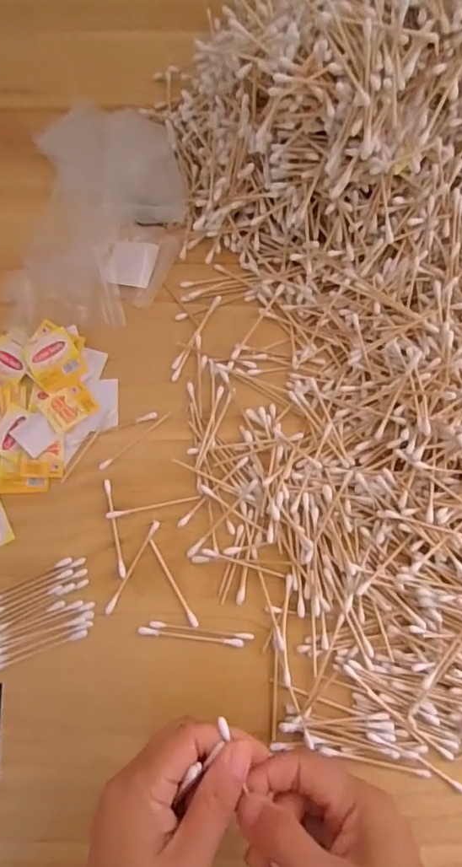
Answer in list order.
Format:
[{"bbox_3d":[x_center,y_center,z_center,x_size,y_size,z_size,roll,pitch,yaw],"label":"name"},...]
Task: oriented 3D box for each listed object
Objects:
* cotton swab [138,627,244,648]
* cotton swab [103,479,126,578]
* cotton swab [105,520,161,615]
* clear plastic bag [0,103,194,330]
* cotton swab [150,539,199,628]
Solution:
[{"bbox_3d":[-0.027,0.141,0.357,0.072,0.004,0.005,6,76,2],"label":"cotton swab"},{"bbox_3d":[-0.086,0.069,0.379,0.006,0.004,0.072,-13,76,-3],"label":"cotton swab"},{"bbox_3d":[-0.071,0.095,0.371,0.005,0.004,0.072,27,77,7],"label":"cotton swab"},{"bbox_3d":[-0.106,-0.189,0.431,0.123,0.027,0.208,5,74,4],"label":"clear plastic bag"},{"bbox_3d":[-0.041,0.106,0.368,0.005,0.004,0.068,-29,77,-7],"label":"cotton swab"}]

